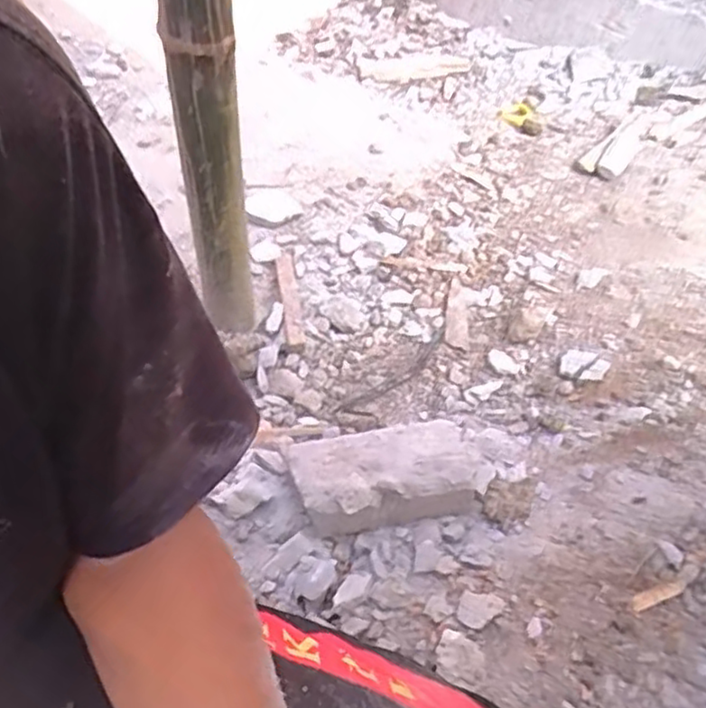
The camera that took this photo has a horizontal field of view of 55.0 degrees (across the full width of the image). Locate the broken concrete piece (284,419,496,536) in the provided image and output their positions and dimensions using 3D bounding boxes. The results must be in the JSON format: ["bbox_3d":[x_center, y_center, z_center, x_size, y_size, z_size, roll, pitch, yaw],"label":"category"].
[{"bbox_3d":[0.046,0.138,0.812,0.238,0.069,0.112,-6,53,-7],"label":"broken concrete piece"}]

